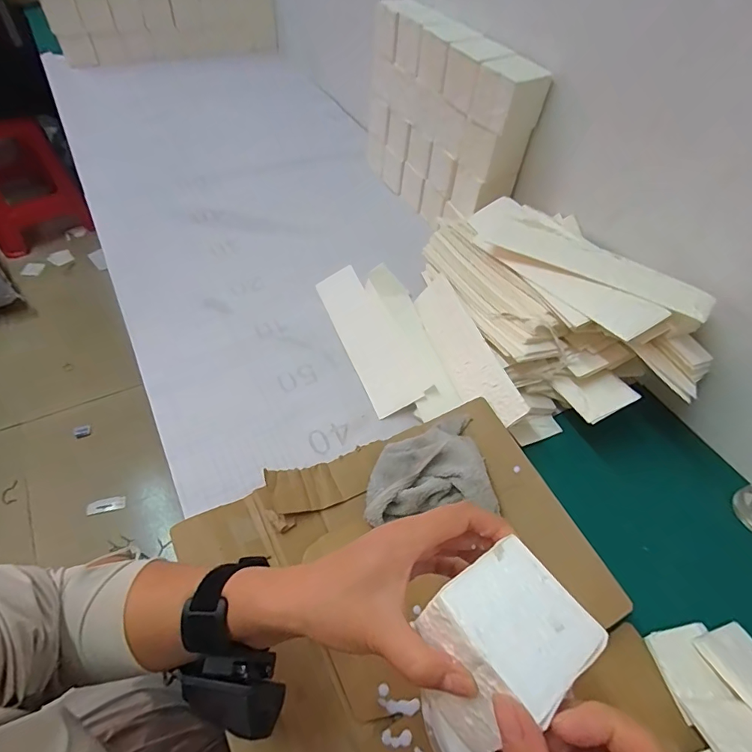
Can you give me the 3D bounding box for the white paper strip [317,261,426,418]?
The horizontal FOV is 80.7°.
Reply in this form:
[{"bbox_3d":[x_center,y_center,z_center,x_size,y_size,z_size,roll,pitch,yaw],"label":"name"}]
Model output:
[{"bbox_3d":[-0.016,-0.056,0.623,0.065,0.010,0.253,-29,59,4],"label":"white paper strip"}]

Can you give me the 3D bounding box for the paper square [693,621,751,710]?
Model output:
[{"bbox_3d":[0.339,0.266,0.403,0.059,0.007,0.068,-7,35,-20],"label":"paper square"}]

